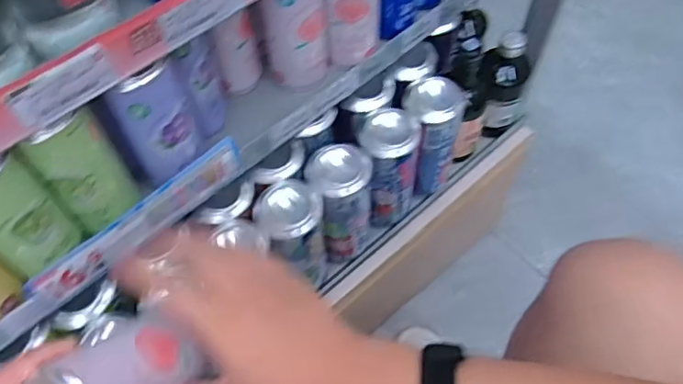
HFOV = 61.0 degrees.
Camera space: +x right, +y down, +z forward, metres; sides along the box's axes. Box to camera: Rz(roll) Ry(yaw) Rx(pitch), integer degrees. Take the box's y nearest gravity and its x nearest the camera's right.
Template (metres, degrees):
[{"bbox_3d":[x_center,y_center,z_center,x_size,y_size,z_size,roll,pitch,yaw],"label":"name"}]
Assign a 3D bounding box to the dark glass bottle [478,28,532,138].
[{"bbox_3d":[0.203,-0.126,0.734,0.064,0.156,0.051,-5,36,-2],"label":"dark glass bottle"}]

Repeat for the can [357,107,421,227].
[{"bbox_3d":[0.052,-0.023,0.664,0.063,0.166,0.064,-1,59,1],"label":"can"}]

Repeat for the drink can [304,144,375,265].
[{"bbox_3d":[0.001,0.011,0.635,0.065,0.164,0.064,-10,59,-5],"label":"drink can"}]

